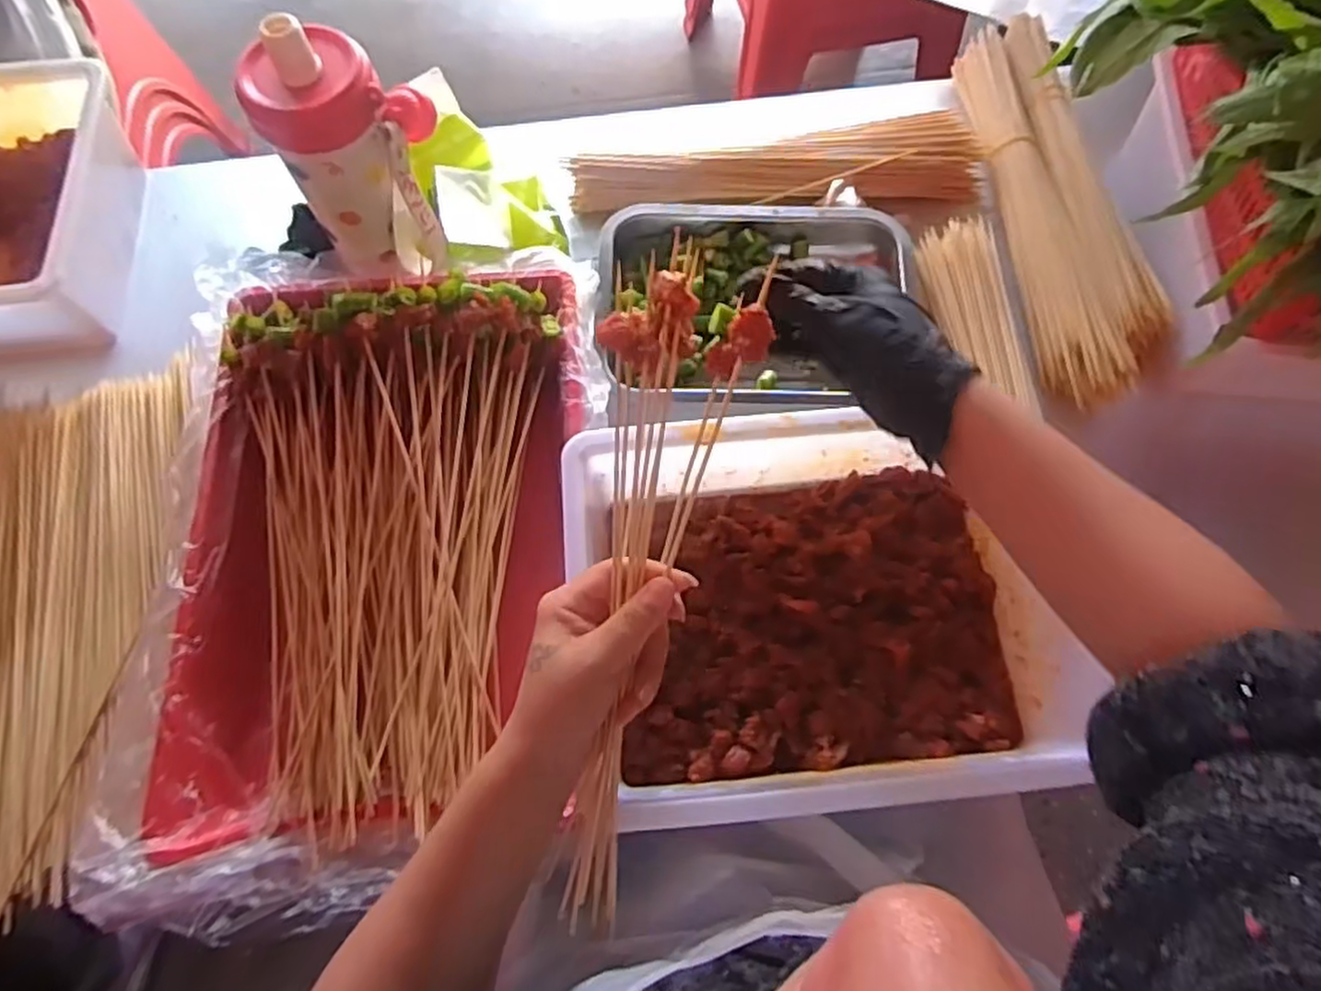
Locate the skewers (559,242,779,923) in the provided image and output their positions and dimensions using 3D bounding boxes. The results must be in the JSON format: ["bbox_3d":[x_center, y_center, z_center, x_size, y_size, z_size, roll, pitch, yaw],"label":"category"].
[{"bbox_3d":[-0.005,0.055,0.379,0.077,0.039,0.343,8,95,3],"label":"skewers"}]

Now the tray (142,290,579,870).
[{"bbox_3d":[-0.179,0.020,0.481,0.248,0.088,0.386,-3,69,-1],"label":"tray"}]

